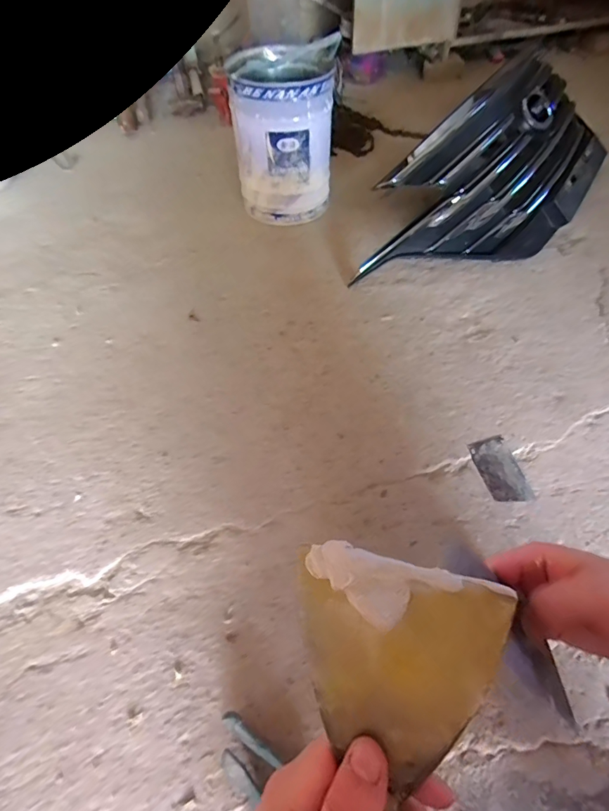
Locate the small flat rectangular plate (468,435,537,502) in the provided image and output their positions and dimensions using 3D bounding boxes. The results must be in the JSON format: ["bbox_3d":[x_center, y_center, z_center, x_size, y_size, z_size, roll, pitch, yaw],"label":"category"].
[{"bbox_3d":[0.358,0.118,0.764,0.076,0.006,0.127,-16,59,-8],"label":"small flat rectangular plate"}]

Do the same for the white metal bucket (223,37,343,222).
[{"bbox_3d":[-0.055,-0.721,1.145,0.255,0.354,0.259,-1,55,1],"label":"white metal bucket"}]

